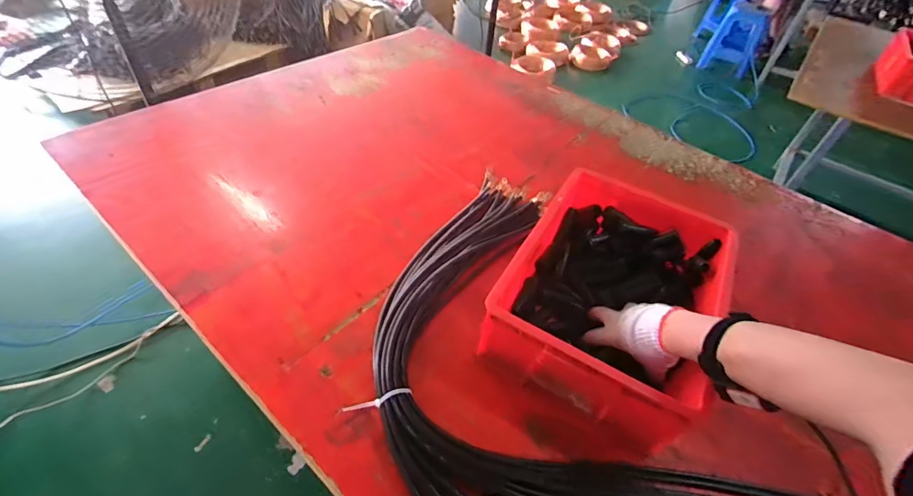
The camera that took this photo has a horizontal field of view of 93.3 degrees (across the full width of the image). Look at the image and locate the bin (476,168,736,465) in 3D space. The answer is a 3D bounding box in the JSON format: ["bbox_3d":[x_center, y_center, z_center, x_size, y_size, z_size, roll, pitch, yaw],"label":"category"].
[{"bbox_3d":[0.254,0.072,0.723,0.295,0.154,0.428,25,49,17],"label":"bin"}]

